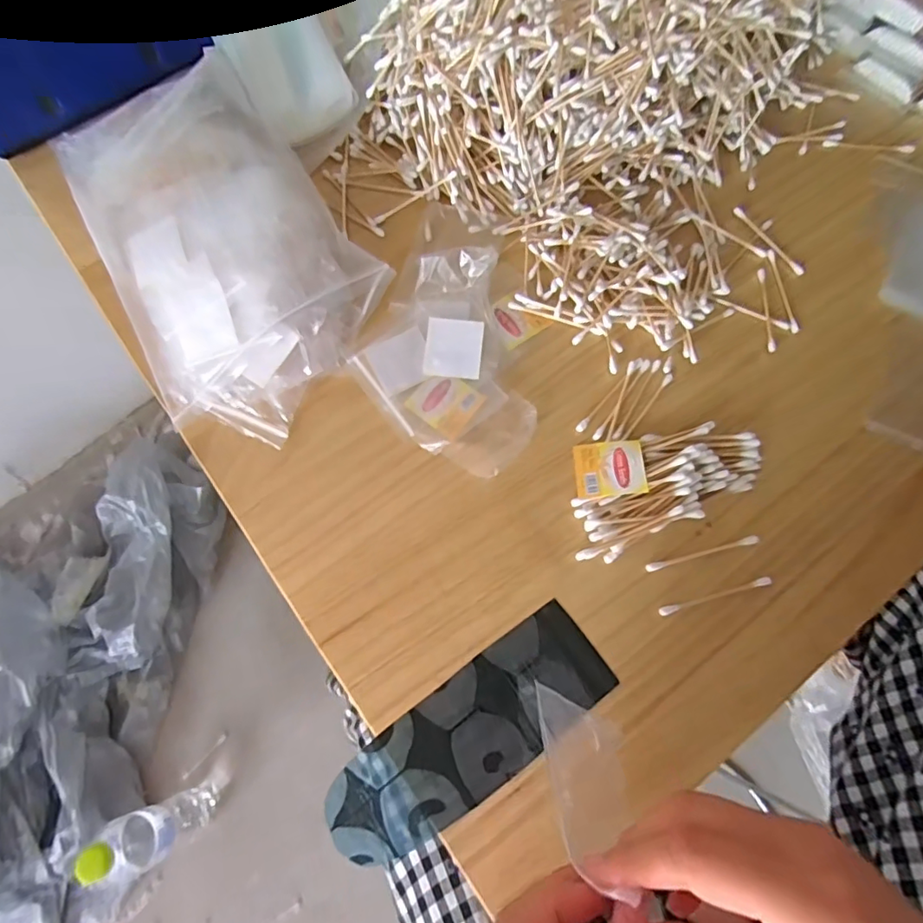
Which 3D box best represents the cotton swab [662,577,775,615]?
[{"bbox_3d":[0.154,0.081,0.335,0.072,0.004,0.005,-15,72,-4],"label":"cotton swab"}]

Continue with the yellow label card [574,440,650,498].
[{"bbox_3d":[0.096,0.004,0.357,0.043,0.004,0.039,-6,58,11],"label":"yellow label card"}]

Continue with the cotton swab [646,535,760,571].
[{"bbox_3d":[0.150,0.057,0.343,0.073,0.004,0.005,-15,72,-4],"label":"cotton swab"}]

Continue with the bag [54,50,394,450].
[{"bbox_3d":[-0.174,-0.157,0.390,0.170,0.060,0.278,-34,74,-10],"label":"bag"}]

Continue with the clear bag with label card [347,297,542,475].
[{"bbox_3d":[-0.002,-0.049,0.375,0.094,0.009,0.120,-34,74,-10],"label":"clear bag with label card"}]

